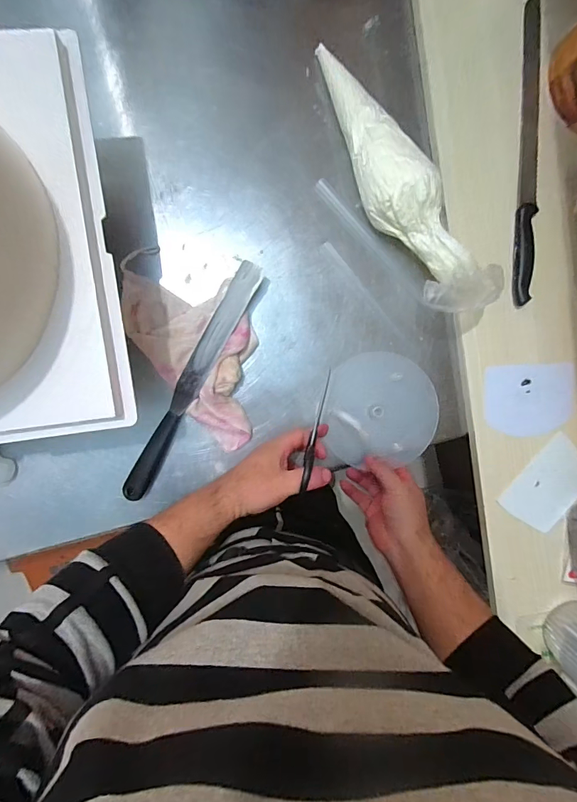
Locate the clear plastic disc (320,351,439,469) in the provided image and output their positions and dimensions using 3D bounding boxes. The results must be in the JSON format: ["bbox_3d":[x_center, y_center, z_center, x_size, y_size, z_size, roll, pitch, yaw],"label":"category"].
[{"bbox_3d":[0.118,0.011,0.511,0.141,0.009,0.140,1,91,8],"label":"clear plastic disc"}]

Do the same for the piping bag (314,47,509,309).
[{"bbox_3d":[0.123,-0.257,0.454,0.080,0.090,0.344,-30,97,-2],"label":"piping bag"}]

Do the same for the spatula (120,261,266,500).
[{"bbox_3d":[-0.119,-0.022,0.484,0.032,0.025,0.315,28,92,-7],"label":"spatula"}]

